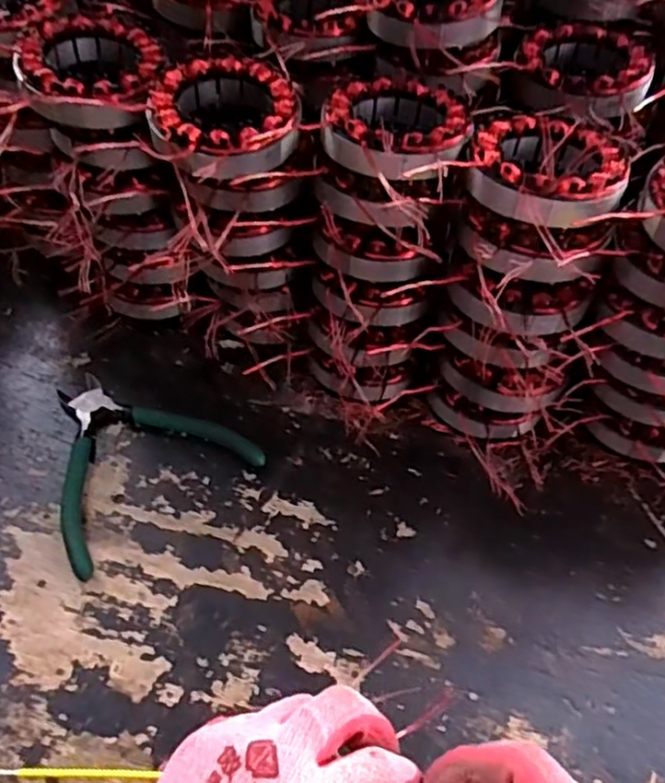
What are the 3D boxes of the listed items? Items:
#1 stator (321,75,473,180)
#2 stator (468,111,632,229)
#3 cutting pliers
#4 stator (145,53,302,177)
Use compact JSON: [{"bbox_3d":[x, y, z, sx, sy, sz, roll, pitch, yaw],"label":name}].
[{"bbox_3d":[0.037,-0.156,0.391,0.082,0.028,0.083,2,54,-2],"label":"stator"},{"bbox_3d":[0.119,-0.122,0.368,0.083,0.026,0.090,18,55,10],"label":"stator"},{"bbox_3d":[-0.139,0.034,0.445,0.133,0.014,0.135,-33,62,-24],"label":"cutting pliers"},{"bbox_3d":[-0.065,-0.161,0.389,0.087,0.026,0.090,2,54,-2],"label":"stator"}]

